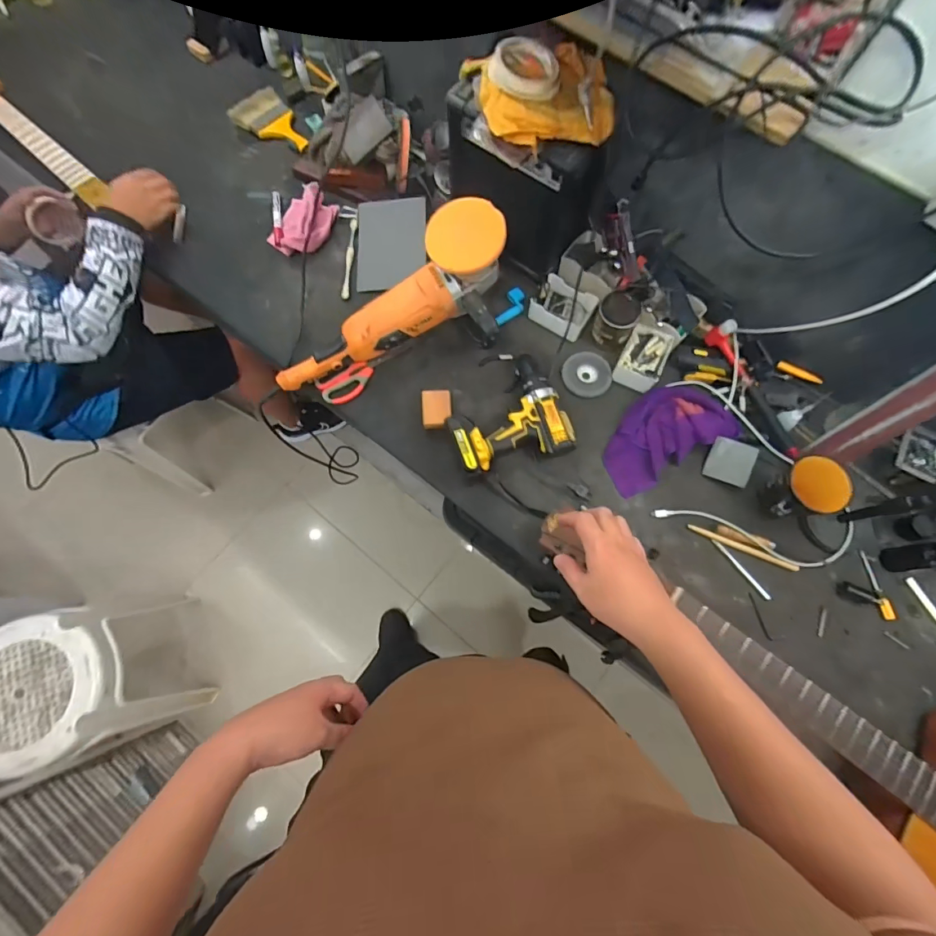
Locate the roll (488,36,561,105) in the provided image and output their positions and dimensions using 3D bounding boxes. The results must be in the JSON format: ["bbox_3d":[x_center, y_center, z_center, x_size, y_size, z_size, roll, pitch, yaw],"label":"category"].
[{"bbox_3d":[0.083,-0.562,0.619,0.099,0.026,0.099,0,74,-1],"label":"roll"}]

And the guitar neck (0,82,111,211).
[{"bbox_3d":[-0.981,-0.750,0.961,0.632,0.033,0.076,43,78,11],"label":"guitar neck"}]

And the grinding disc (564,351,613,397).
[{"bbox_3d":[0.224,-0.177,0.828,0.089,0.011,0.086,0,74,-1],"label":"grinding disc"}]

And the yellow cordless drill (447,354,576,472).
[{"bbox_3d":[0.060,-0.113,0.773,0.197,0.065,0.220,-14,74,-5],"label":"yellow cordless drill"}]

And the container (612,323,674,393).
[{"bbox_3d":[0.322,-0.201,0.809,0.079,0.038,0.111,25,75,6],"label":"container"}]

